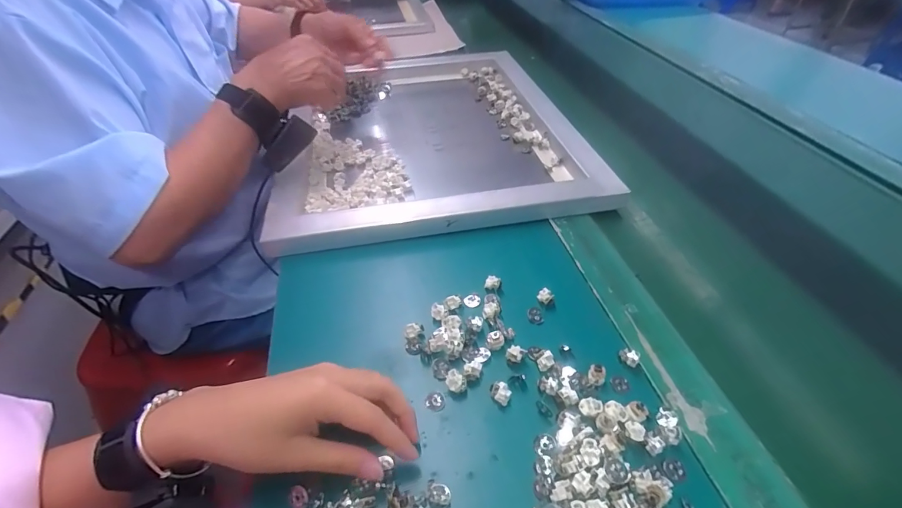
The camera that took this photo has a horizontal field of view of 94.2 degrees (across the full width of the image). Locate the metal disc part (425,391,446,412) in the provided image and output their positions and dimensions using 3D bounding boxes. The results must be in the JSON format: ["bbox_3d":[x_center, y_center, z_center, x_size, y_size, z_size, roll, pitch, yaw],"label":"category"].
[{"bbox_3d":[-0.012,0.115,0.329,0.015,0.004,0.013,-6,43,-5],"label":"metal disc part"}]

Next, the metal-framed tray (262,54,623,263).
[{"bbox_3d":[-0.035,-0.195,0.647,0.411,0.033,0.497,-8,43,-6],"label":"metal-framed tray"}]

